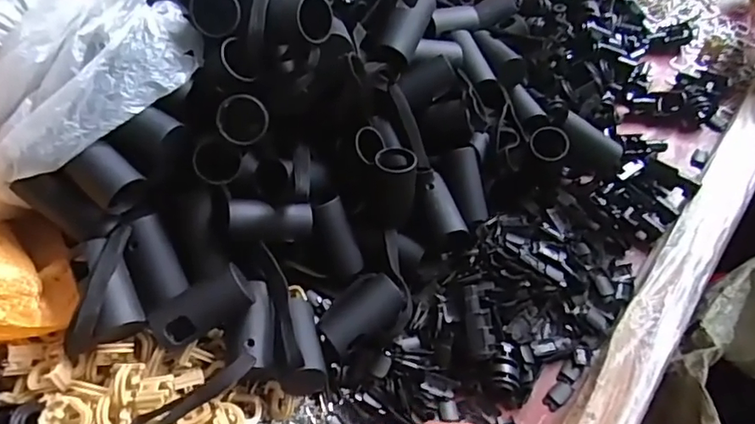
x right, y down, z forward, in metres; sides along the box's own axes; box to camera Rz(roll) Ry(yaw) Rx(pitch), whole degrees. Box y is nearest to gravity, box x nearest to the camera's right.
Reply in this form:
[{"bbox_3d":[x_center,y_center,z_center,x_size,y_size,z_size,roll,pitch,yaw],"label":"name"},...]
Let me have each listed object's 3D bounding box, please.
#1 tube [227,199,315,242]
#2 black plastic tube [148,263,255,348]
[{"bbox_3d":[-0.079,0.009,0.401,0.059,0.027,0.025,3,51,-30],"label":"tube"},{"bbox_3d":[-0.113,0.063,0.357,0.063,0.029,0.026,-28,61,-20],"label":"black plastic tube"}]

